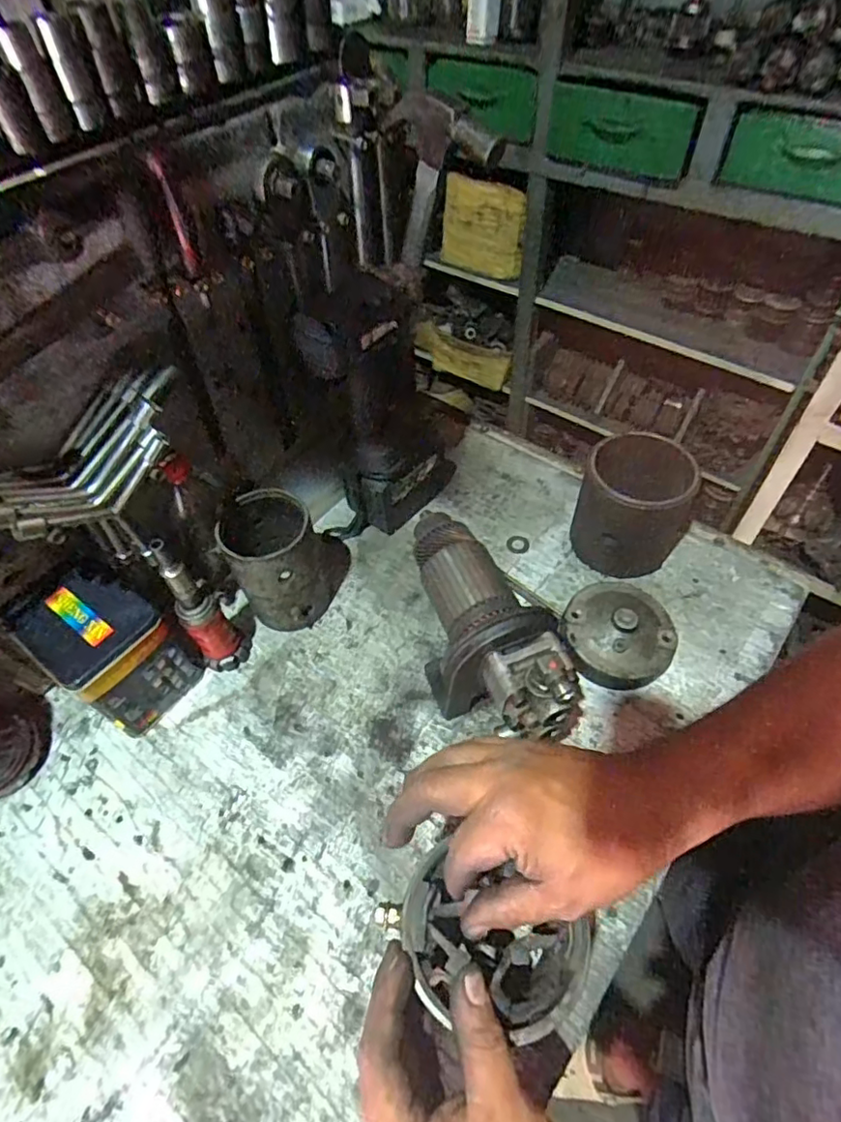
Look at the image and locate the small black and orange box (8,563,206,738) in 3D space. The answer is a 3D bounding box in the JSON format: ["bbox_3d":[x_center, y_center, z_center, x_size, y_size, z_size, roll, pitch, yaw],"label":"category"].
[{"bbox_3d":[-0.295,0.084,0.565,0.116,0.129,0.105,35,62,25],"label":"small black and orange box"}]

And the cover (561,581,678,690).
[{"bbox_3d":[0.202,0.071,0.593,0.107,0.053,0.105,-1,54,2],"label":"cover"}]

